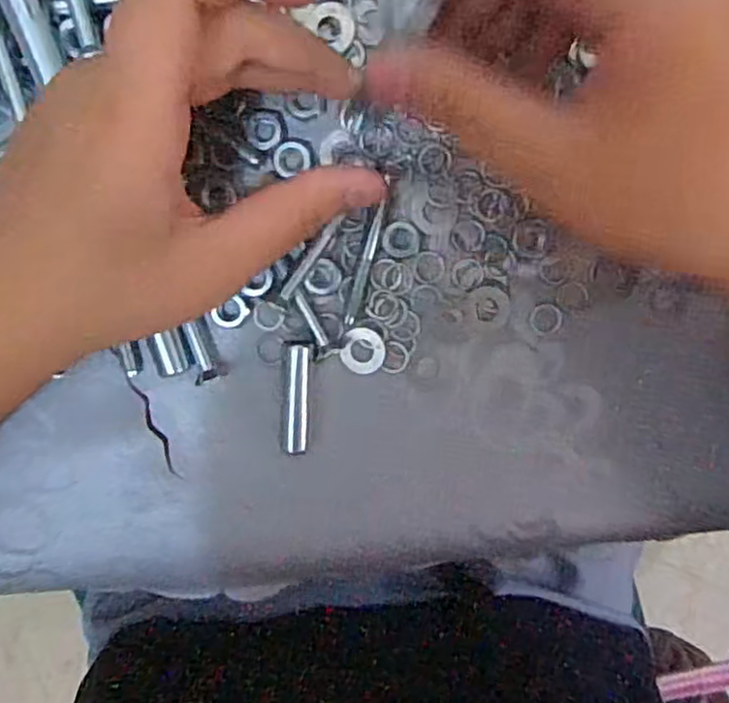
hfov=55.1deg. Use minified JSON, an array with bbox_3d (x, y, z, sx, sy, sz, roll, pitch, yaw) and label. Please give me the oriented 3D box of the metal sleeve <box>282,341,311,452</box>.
[{"bbox_3d":[-0.024,0.016,0.244,0.009,0.008,0.038,3,98,-1],"label":"metal sleeve"}]

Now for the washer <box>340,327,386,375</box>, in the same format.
[{"bbox_3d":[-0.001,0.000,0.243,0.015,0.004,0.016,0,98,-1],"label":"washer"}]

